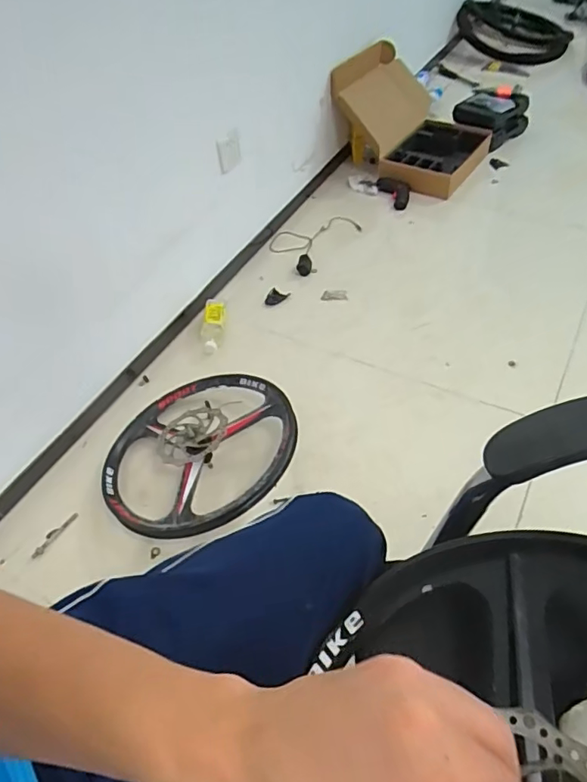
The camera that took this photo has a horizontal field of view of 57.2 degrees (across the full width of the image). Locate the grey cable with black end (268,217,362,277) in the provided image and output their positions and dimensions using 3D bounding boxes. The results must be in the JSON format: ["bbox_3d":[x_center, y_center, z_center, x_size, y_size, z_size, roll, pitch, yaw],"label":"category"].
[{"bbox_3d":[0.049,-0.480,1.701,0.229,0.033,0.327,25,56,25],"label":"grey cable with black end"}]

